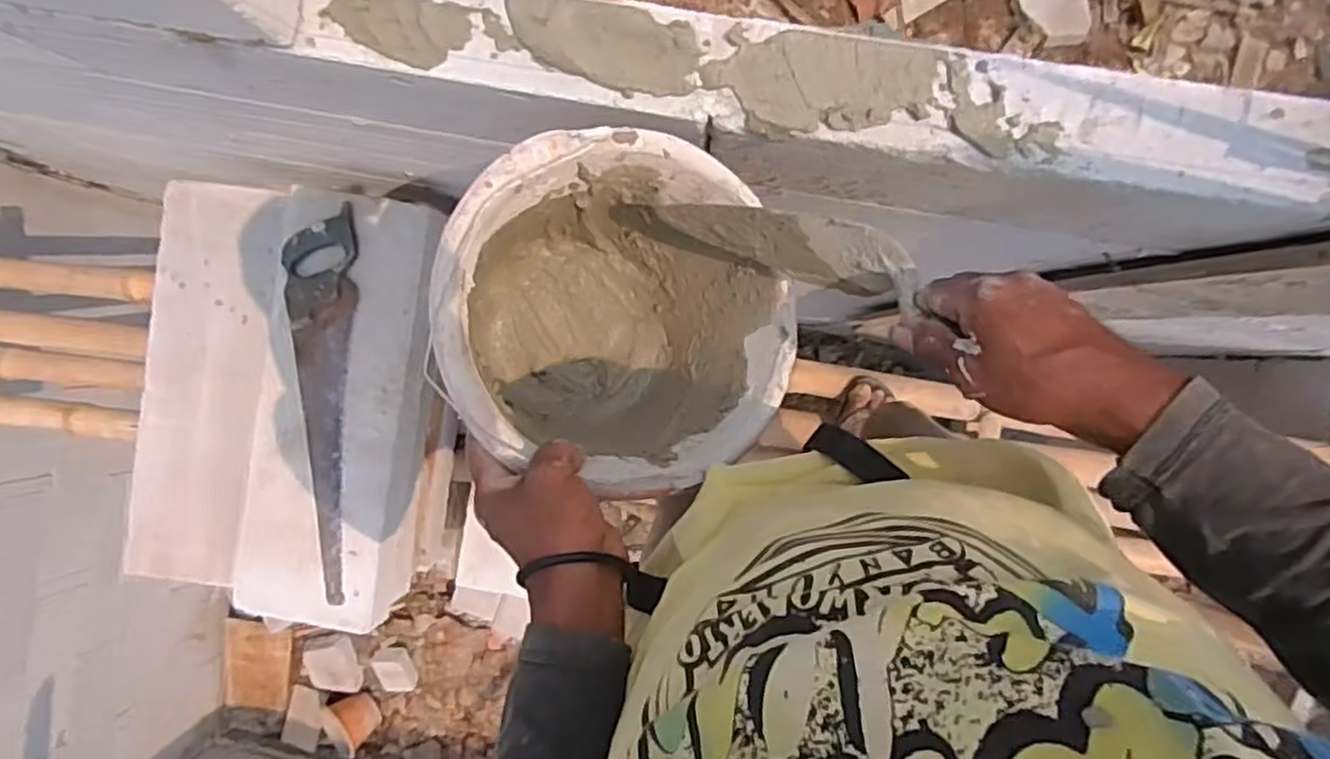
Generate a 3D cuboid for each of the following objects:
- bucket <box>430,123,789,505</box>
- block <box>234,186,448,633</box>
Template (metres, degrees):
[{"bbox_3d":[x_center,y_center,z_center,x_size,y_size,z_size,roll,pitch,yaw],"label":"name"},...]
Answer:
[{"bbox_3d":[-0.067,-0.054,0.593,0.253,0.232,0.253,-1,92,-29],"label":"bucket"},{"bbox_3d":[-0.459,0.045,1.060,0.250,0.089,0.590,7,93,2],"label":"block"}]

